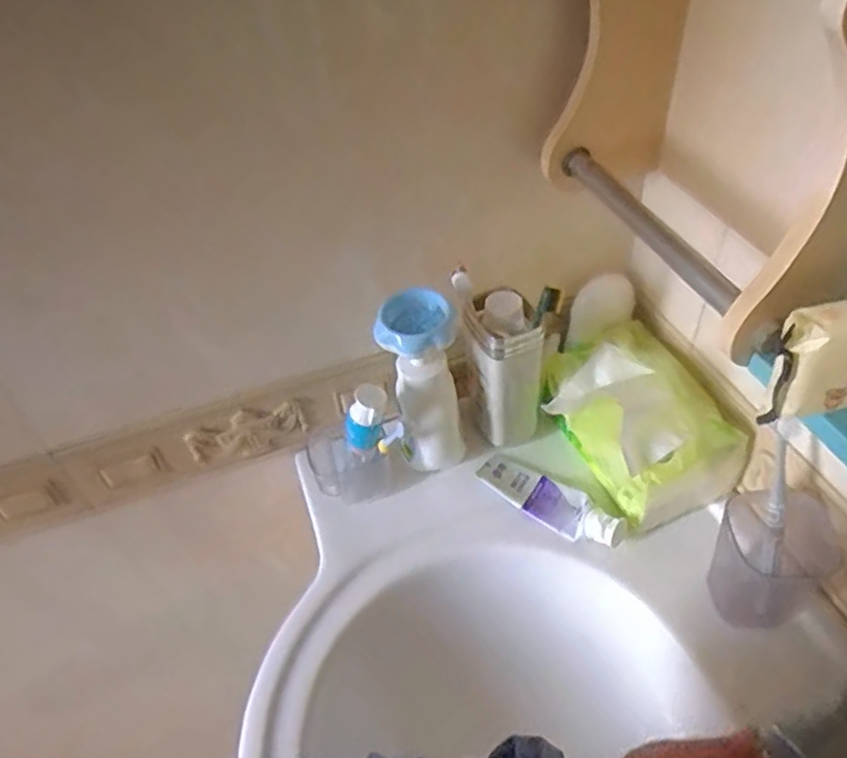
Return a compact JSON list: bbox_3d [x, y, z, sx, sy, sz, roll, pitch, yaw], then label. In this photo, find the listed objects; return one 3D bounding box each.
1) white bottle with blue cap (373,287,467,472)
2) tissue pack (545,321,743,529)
[{"bbox_3d":[-0.002,0.011,0.616,0.071,0.176,0.065,-13,46,-7],"label":"white bottle with blue cap"},{"bbox_3d":[0.197,0.036,0.630,0.125,0.092,0.170,-23,49,-17],"label":"tissue pack"}]

